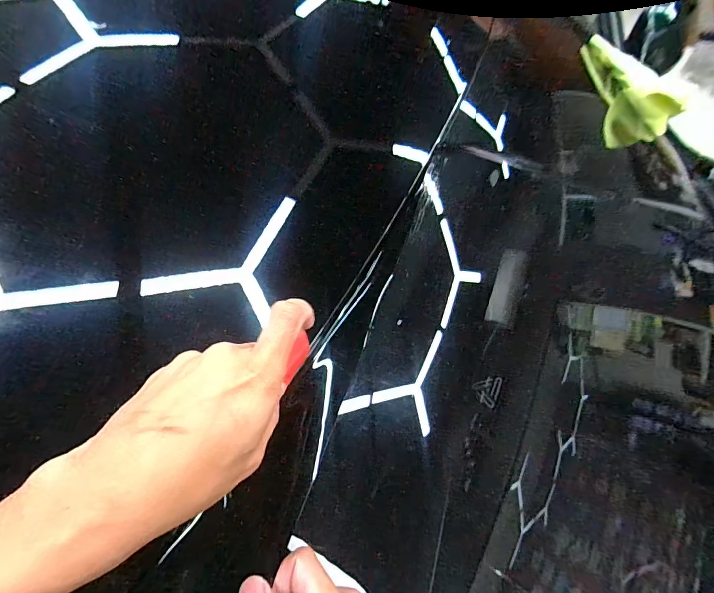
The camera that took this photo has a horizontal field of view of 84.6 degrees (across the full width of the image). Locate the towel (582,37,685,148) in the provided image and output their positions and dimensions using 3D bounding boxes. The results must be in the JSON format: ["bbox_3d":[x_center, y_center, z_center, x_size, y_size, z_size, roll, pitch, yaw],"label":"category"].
[{"bbox_3d":[0.554,-0.446,0.823,0.109,0.097,0.248,-9,72,-8],"label":"towel"}]

